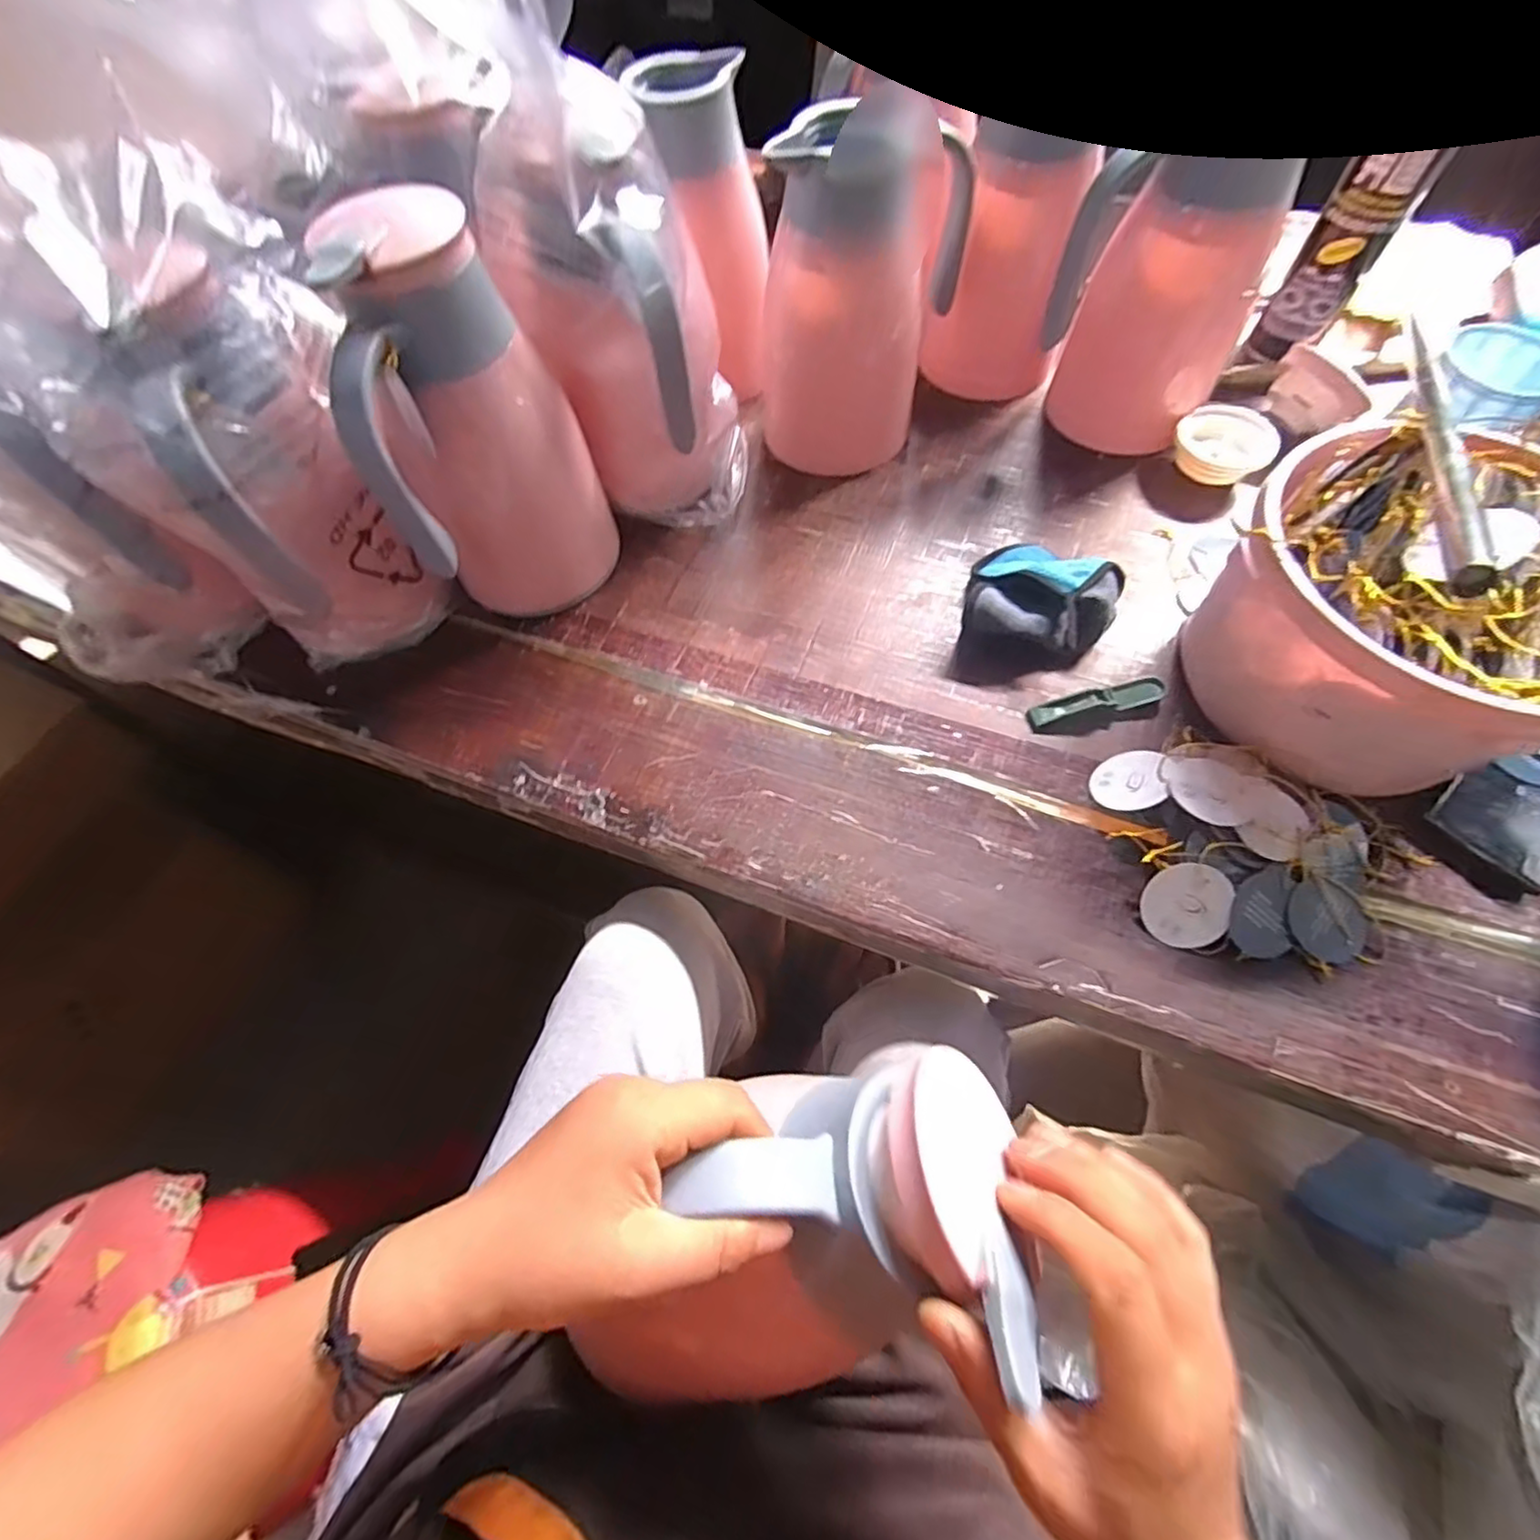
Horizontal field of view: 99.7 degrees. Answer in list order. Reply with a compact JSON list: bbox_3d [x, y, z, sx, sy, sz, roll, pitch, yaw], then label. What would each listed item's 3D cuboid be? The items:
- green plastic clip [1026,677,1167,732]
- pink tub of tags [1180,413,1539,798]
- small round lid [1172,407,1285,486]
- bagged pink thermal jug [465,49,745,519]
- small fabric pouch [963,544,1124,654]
[{"bbox_3d":[0.241,-0.050,0.479,0.102,0.011,0.021,-11,63,-3],"label":"green plastic clip"},{"bbox_3d":[0.396,-0.093,0.416,0.198,0.144,0.213,-42,69,-17],"label":"pink tub of tags"},{"bbox_3d":[0.407,-0.294,0.584,0.079,0.018,0.081,-1,63,2],"label":"small round lid"},{"bbox_3d":[-0.093,-0.321,0.494,0.156,0.267,0.137,-30,65,-12],"label":"bagged pink thermal jug"},{"bbox_3d":[0.213,-0.138,0.505,0.112,0.041,0.113,21,66,13],"label":"small fabric pouch"}]

